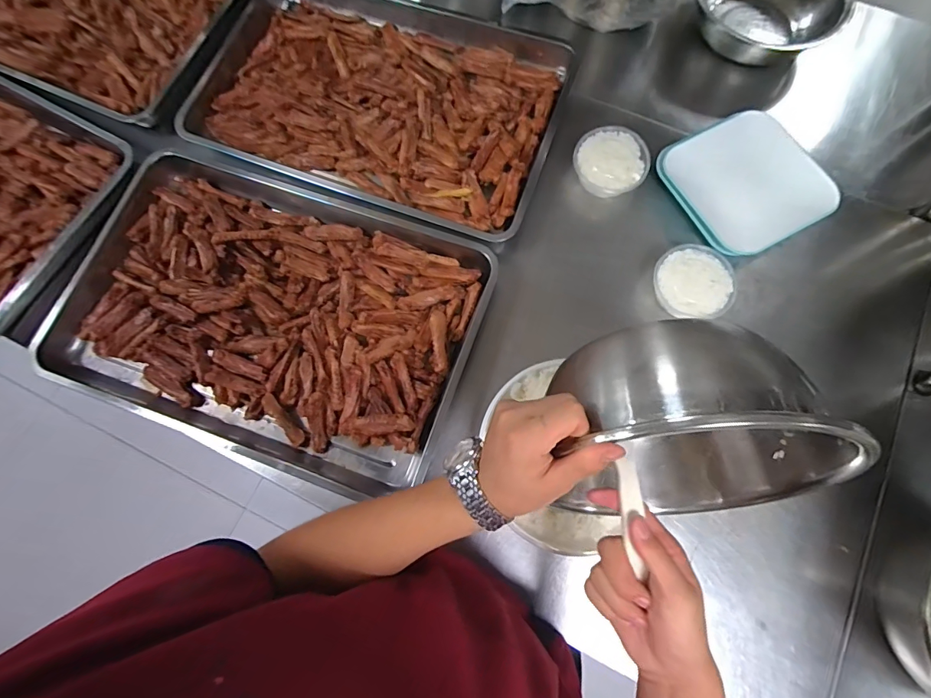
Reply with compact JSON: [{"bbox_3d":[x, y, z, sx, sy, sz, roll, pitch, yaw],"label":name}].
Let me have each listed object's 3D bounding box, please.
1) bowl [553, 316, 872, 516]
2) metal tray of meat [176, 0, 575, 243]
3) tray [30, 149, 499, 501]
[{"bbox_3d":[0.209,0.076,0.449,0.236,0.194,0.137,0,51,4],"label":"bowl"},{"bbox_3d":[-0.158,-0.451,0.741,0.648,0.067,0.420,22,77,7],"label":"metal tray of meat"},{"bbox_3d":[-0.302,-0.063,0.649,0.636,0.050,0.397,17,78,11],"label":"tray"}]

